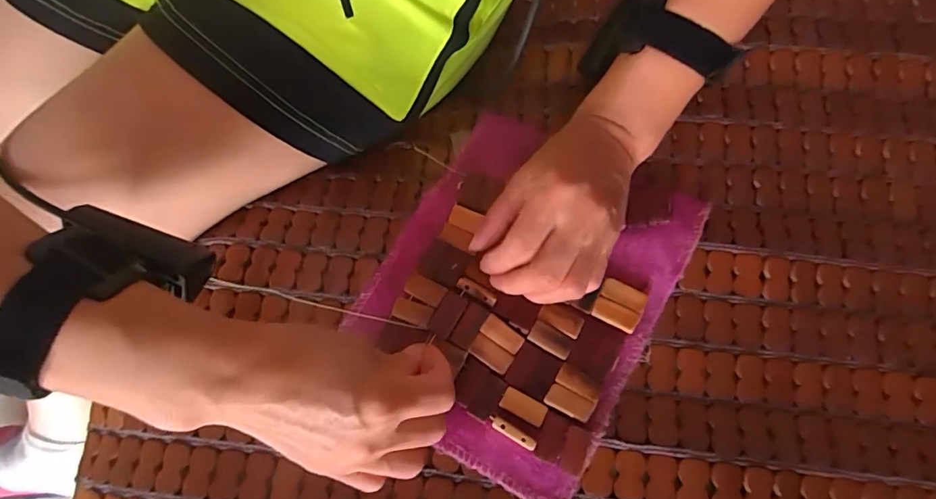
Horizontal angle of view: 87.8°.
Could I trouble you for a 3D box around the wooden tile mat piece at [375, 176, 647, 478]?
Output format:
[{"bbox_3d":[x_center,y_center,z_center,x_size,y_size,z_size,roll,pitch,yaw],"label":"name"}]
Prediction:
[{"bbox_3d":[0.030,0.040,0.312,0.147,0.014,0.135,29,77,9],"label":"wooden tile mat piece"}]

